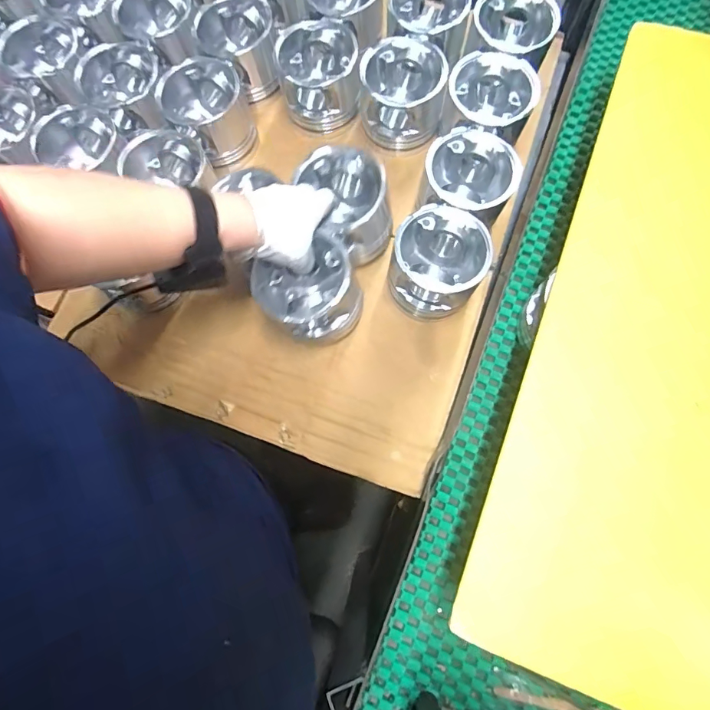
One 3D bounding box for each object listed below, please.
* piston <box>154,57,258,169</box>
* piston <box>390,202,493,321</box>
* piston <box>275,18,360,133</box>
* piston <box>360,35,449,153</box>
[{"bbox_3d":[-0.202,-0.336,0.622,0.114,0.096,0.113,0,76,1],"label":"piston"},{"bbox_3d":[0.102,-0.111,0.543,0.110,0.101,0.107,0,76,1],"label":"piston"},{"bbox_3d":[-0.050,-0.391,0.621,0.110,0.078,0.107,-13,76,-2],"label":"piston"},{"bbox_3d":[0.065,-0.359,0.613,0.113,0.086,0.109,-6,76,0],"label":"piston"}]

